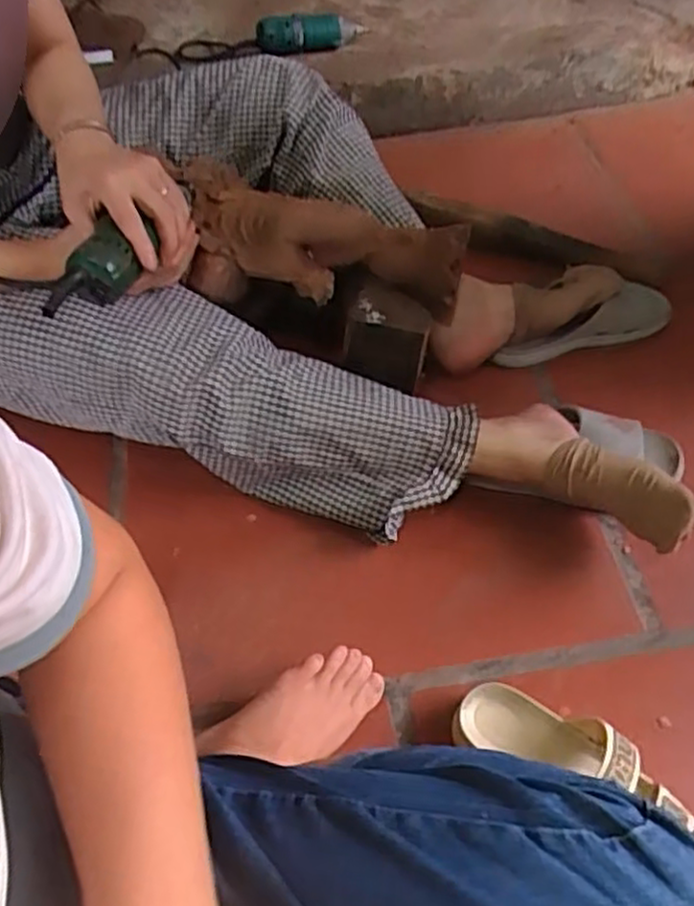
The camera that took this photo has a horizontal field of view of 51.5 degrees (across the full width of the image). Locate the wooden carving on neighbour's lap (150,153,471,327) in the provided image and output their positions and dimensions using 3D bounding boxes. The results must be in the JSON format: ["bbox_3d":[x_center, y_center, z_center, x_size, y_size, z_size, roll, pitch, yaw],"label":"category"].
[{"bbox_3d":[-0.040,-0.232,0.794,0.328,0.110,0.148,5,54,5],"label":"wooden carving on neighbour's lap"}]

